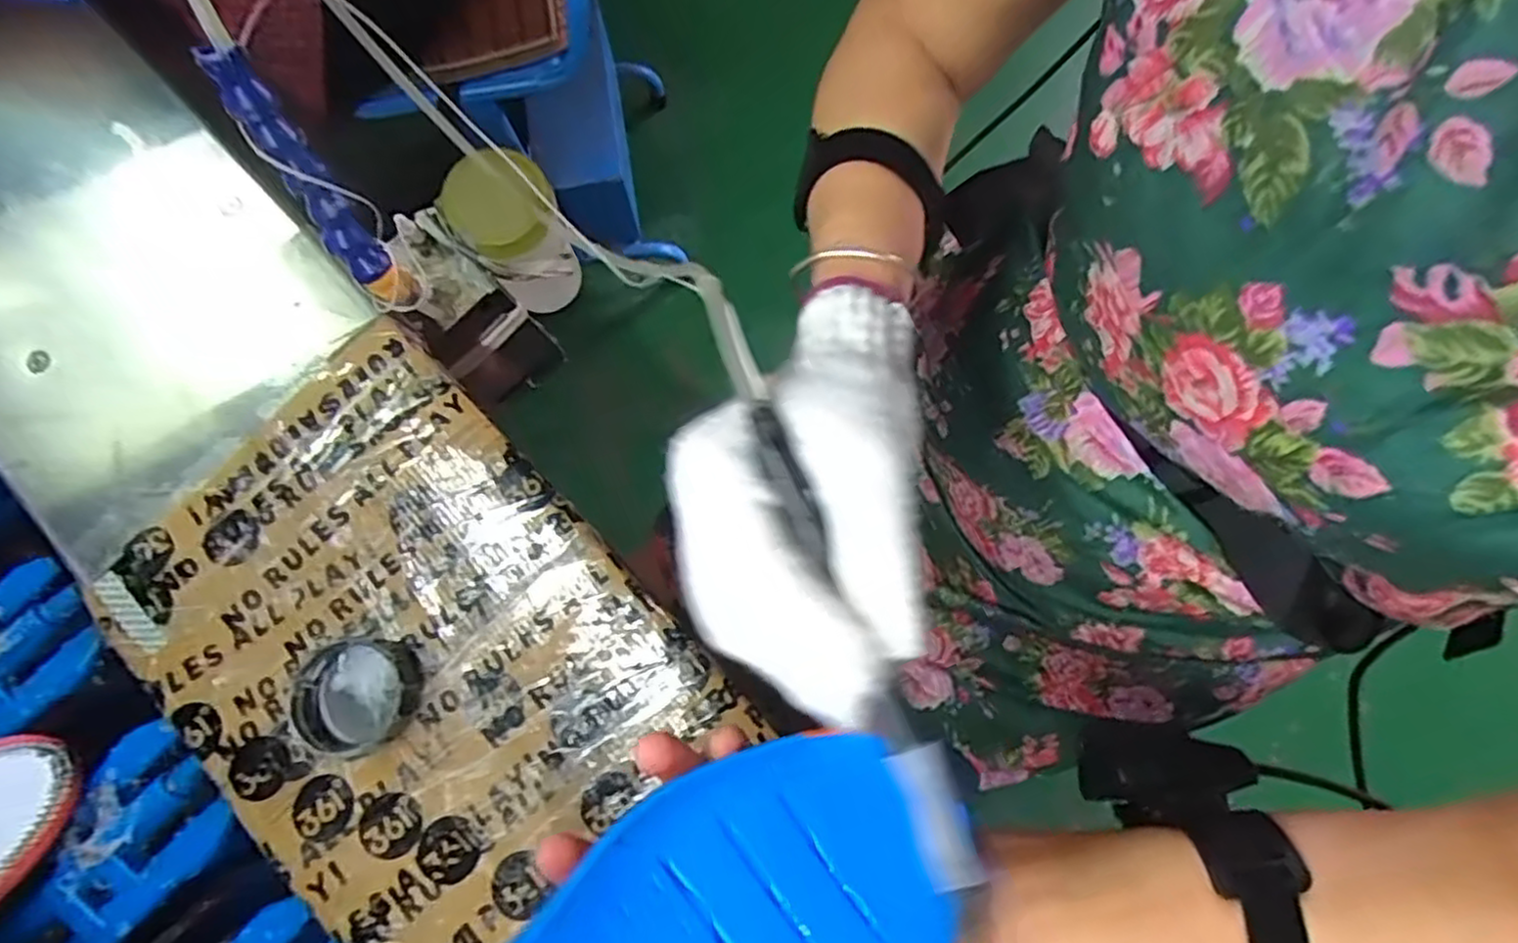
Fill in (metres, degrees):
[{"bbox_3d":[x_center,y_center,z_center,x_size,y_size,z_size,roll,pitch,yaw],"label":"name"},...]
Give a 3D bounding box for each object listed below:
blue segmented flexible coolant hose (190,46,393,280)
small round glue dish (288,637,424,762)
[{"bbox_3d":[-0.246,-0.159,0.382,0.026,0.129,0.018,-19,51,-3],"label":"blue segmented flexible coolant hose"},{"bbox_3d":[-0.221,0.123,0.390,0.062,0.020,0.060,0,79,1],"label":"small round glue dish"}]

